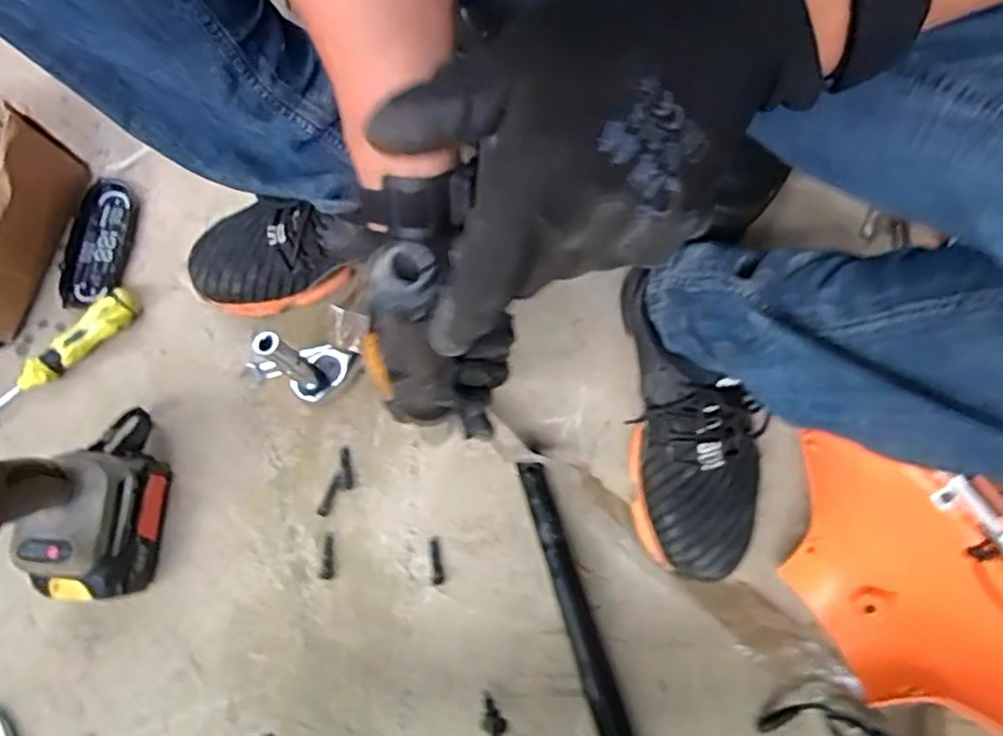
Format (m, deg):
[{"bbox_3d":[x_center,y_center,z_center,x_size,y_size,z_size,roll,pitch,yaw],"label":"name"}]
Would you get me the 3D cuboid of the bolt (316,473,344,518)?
[{"bbox_3d":[-0.147,0.108,0.575,0.011,0.008,0.038,20,77,6],"label":"bolt"}]

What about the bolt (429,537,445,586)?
[{"bbox_3d":[-0.055,0.162,0.565,0.010,0.008,0.038,-3,75,1],"label":"bolt"}]

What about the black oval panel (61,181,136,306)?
[{"bbox_3d":[-0.383,-0.120,0.642,0.056,0.015,0.123,7,76,3],"label":"black oval panel"}]

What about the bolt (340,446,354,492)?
[{"bbox_3d":[-0.134,0.087,0.584,0.009,0.004,0.037,-10,75,-1],"label":"bolt"}]

